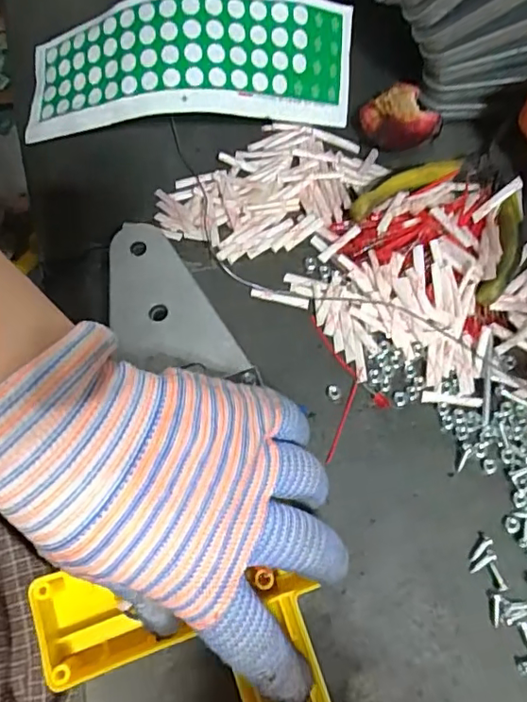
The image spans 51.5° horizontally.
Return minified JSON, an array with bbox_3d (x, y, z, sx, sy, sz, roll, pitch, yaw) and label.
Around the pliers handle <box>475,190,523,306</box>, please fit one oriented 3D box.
[{"bbox_3d":[0.136,-0.058,0.310,0.015,0.016,0.073,19,70,7],"label":"pliers handle"}]

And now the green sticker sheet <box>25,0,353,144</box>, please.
[{"bbox_3d":[-0.046,-0.172,0.330,0.206,0.057,0.076,-5,69,-3],"label":"green sticker sheet"}]

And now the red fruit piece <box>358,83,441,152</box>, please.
[{"bbox_3d":[0.087,-0.148,0.344,0.049,0.024,0.034,-16,70,-7],"label":"red fruit piece"}]

